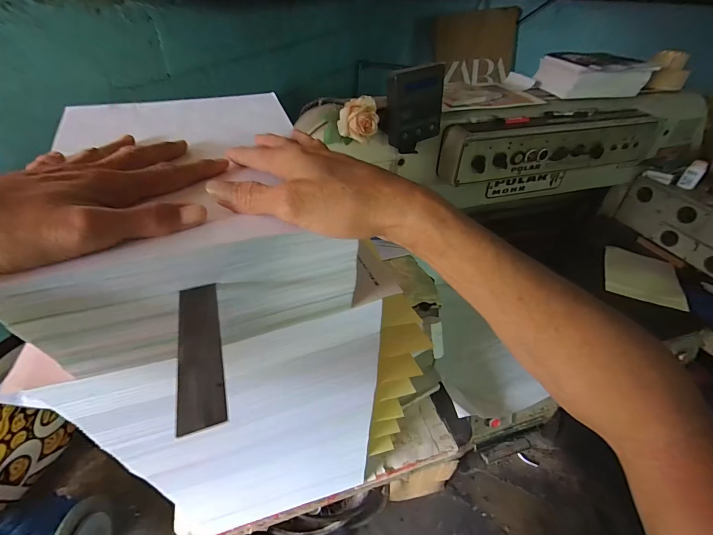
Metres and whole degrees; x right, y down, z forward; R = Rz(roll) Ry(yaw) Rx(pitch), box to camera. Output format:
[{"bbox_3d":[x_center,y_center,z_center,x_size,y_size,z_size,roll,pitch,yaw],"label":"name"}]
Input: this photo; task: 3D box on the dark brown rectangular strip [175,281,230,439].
[{"bbox_3d":[-0.087,0.043,0.189,0.022,0.004,0.098,-13,43,-17],"label":"dark brown rectangular strip"}]

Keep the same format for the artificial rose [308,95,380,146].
[{"bbox_3d":[-0.020,-0.307,0.713,0.135,0.078,0.047,-1,40,-3],"label":"artificial rose"}]

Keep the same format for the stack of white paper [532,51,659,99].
[{"bbox_3d":[0.647,-0.524,0.926,0.242,0.081,0.172,-8,41,-12],"label":"stack of white paper"}]

